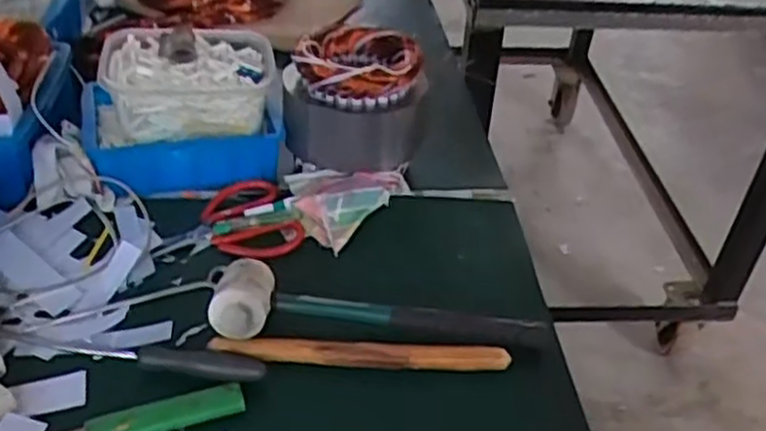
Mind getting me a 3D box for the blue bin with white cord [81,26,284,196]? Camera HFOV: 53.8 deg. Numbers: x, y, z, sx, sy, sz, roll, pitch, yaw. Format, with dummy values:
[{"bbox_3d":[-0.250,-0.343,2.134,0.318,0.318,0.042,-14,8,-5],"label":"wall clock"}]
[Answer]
[{"bbox_3d":[-0.207,-0.109,0.782,0.195,0.127,0.122,-11,41,-18],"label":"blue bin with white cord"}]

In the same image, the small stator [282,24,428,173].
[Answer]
[{"bbox_3d":[-0.025,-0.119,0.787,0.125,0.127,0.104,15,40,13],"label":"small stator"}]

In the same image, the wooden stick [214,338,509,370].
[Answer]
[{"bbox_3d":[-0.017,0.116,0.629,0.242,0.020,0.019,1,39,-4],"label":"wooden stick"}]

